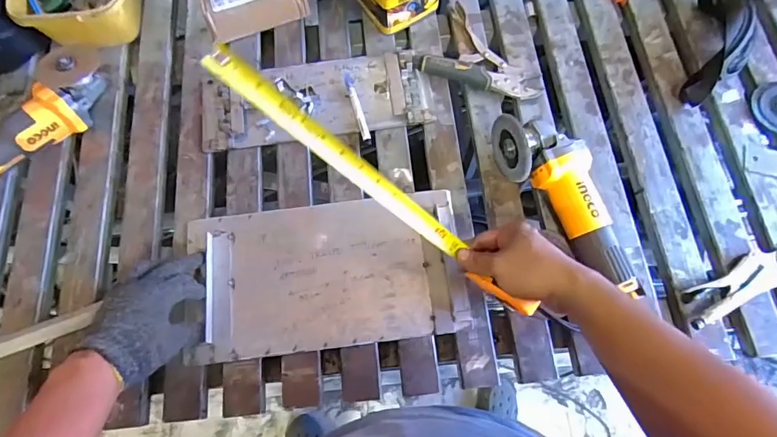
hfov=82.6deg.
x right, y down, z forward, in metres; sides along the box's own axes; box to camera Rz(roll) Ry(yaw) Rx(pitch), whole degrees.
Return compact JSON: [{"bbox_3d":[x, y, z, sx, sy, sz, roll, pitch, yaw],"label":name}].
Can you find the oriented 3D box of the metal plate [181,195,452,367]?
[{"bbox_3d":[-0.086,0.076,0.612,0.359,0.019,0.199,-7,73,-1],"label":"metal plate"}]

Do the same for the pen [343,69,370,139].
[{"bbox_3d":[-0.050,-0.179,0.693,0.014,0.008,0.127,-16,73,-4],"label":"pen"}]

